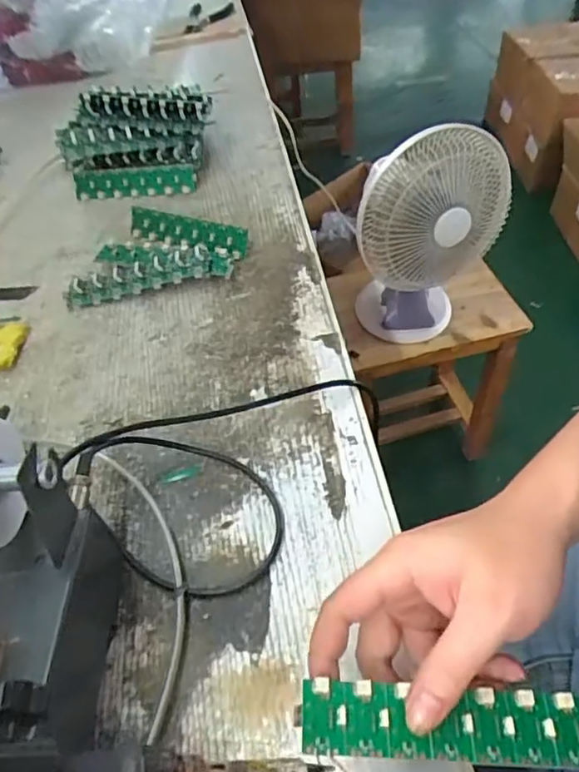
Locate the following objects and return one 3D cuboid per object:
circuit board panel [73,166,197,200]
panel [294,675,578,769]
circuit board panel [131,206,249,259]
[{"bbox_3d":[-0.178,-0.232,0.663,0.143,0.027,0.029,-1,50,5],"label":"circuit board panel"},{"bbox_3d":[0.074,0.156,0.269,0.137,0.006,0.030,5,50,-4],"label":"panel"},{"bbox_3d":[-0.106,-0.157,0.592,0.140,0.028,0.010,16,18,20],"label":"circuit board panel"}]

